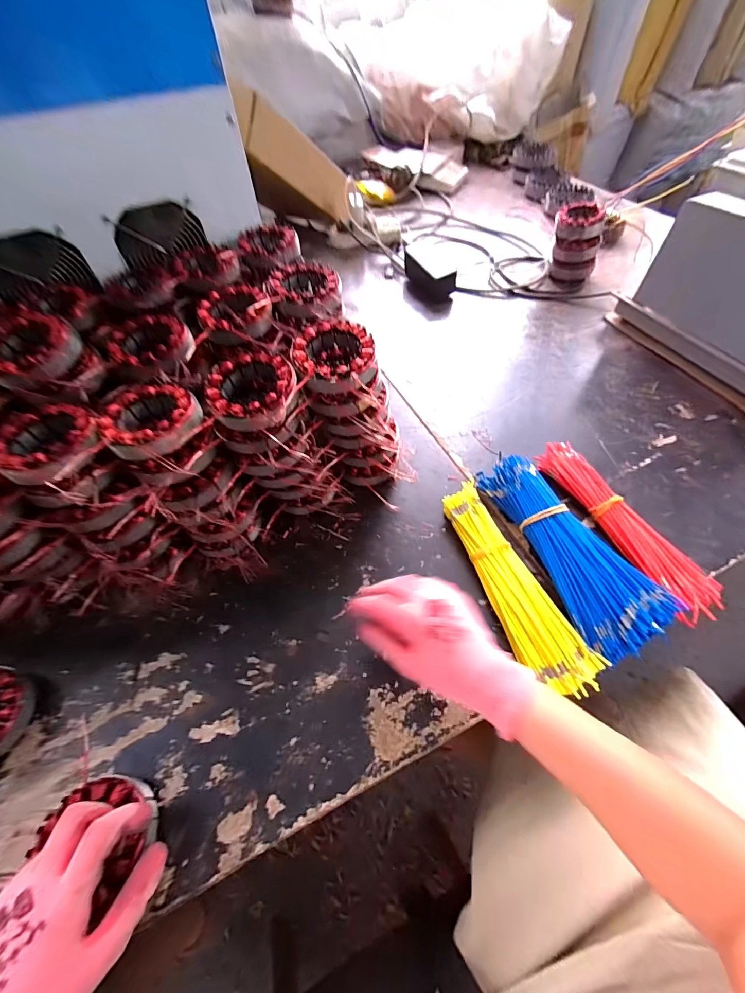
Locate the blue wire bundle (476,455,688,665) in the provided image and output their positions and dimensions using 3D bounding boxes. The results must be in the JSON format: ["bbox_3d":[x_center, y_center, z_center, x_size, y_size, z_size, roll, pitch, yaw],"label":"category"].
[{"bbox_3d":[0.222,0.052,0.433,0.091,0.042,0.240,-22,59,-12],"label":"blue wire bundle"}]

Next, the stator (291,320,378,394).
[{"bbox_3d":[-0.039,-0.146,0.390,0.082,0.025,0.090,-5,56,-2],"label":"stator"}]

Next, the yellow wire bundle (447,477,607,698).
[{"bbox_3d":[0.151,0.093,0.419,0.064,0.032,0.240,-21,58,-12],"label":"yellow wire bundle"}]

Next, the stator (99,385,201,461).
[{"bbox_3d":[-0.206,-0.070,0.355,0.081,0.031,0.096,-14,57,-7],"label":"stator"}]

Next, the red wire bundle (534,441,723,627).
[{"bbox_3d":[0.299,0.029,0.457,0.061,0.022,0.246,-23,59,-13],"label":"red wire bundle"}]

